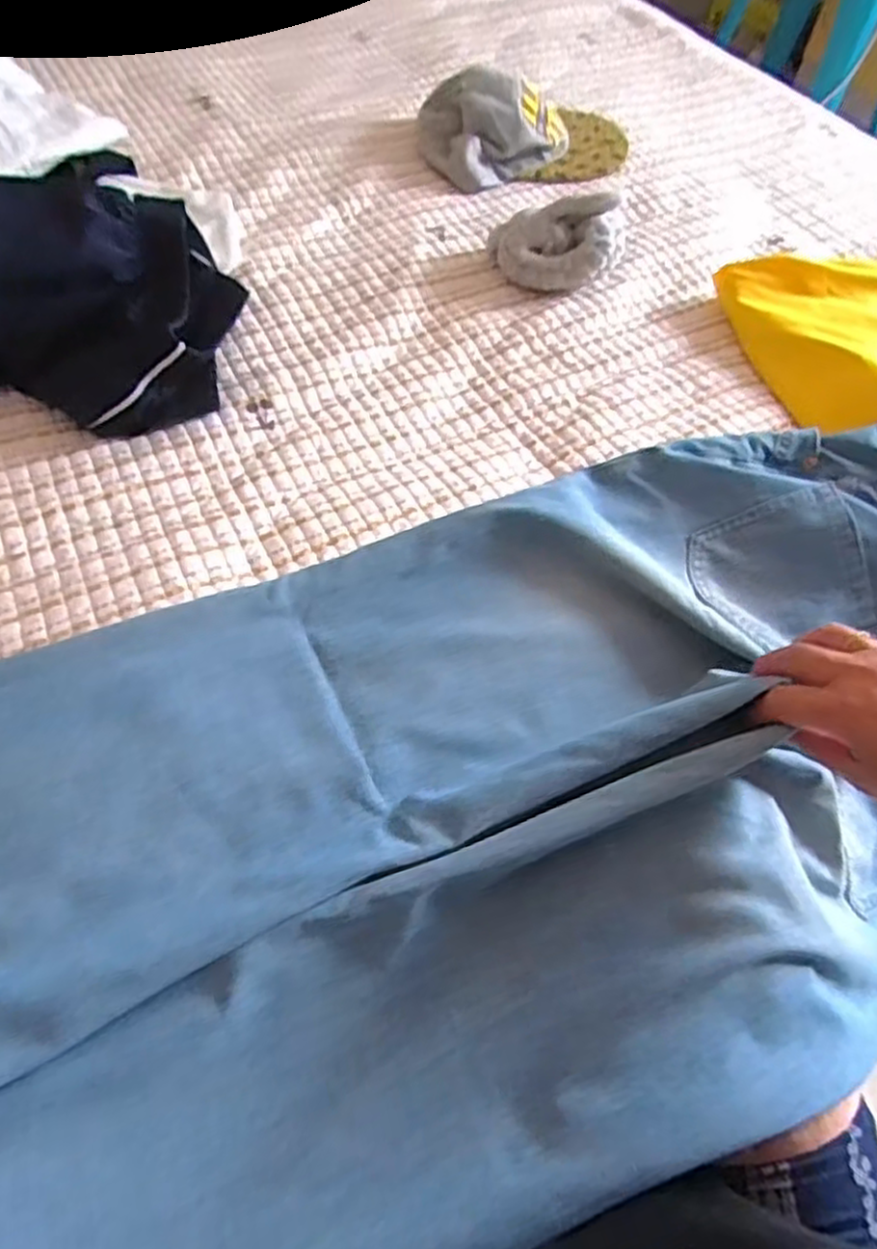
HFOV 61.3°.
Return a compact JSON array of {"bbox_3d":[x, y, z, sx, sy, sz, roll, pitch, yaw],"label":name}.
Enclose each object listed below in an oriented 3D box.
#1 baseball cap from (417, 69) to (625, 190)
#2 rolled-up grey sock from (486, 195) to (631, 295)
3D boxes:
[{"bbox_3d":[0.105,-0.574,0.852,0.245,0.065,0.160,-7,57,-8],"label":"baseball cap"},{"bbox_3d":[0.113,-0.360,0.700,0.126,0.068,0.066,8,56,1],"label":"rolled-up grey sock"}]

